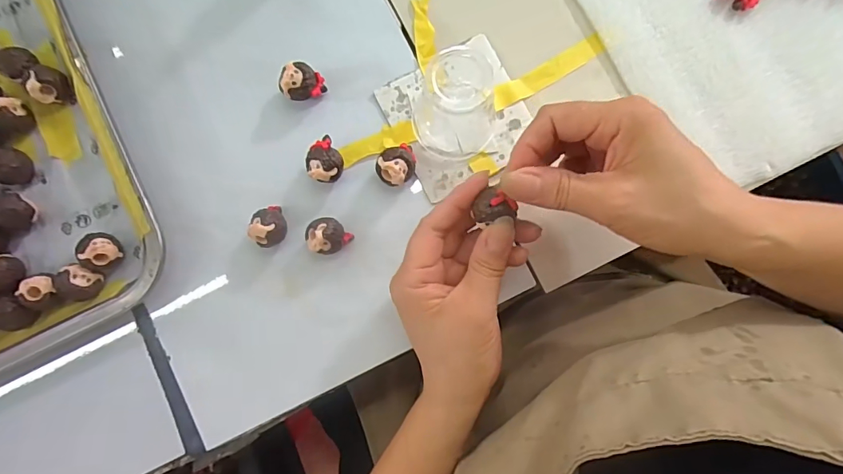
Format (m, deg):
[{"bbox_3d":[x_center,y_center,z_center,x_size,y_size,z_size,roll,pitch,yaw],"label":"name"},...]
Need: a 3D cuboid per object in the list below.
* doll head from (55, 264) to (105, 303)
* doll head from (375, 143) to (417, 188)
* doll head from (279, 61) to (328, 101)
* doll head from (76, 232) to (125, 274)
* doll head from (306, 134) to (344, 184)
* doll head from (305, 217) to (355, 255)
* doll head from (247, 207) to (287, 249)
[{"bbox_3d":[-0.232,0.031,0.307,0.022,0.021,0.025,-8,85,2],"label":"doll head"},{"bbox_3d":[-0.016,-0.047,0.307,0.027,0.022,0.025,0,85,2],"label":"doll head"},{"bbox_3d":[-0.083,-0.107,0.316,0.029,0.022,0.023,-19,85,1],"label":"doll head"},{"bbox_3d":[-0.219,0.009,0.309,0.020,0.023,0.023,-29,85,0],"label":"doll head"},{"bbox_3d":[-0.065,-0.051,0.309,0.023,0.025,0.031,-25,85,0],"label":"doll head"},{"bbox_3d":[-0.063,0.000,0.305,0.024,0.023,0.024,0,85,2],"label":"doll head"},{"bbox_3d":[-0.103,-0.007,0.306,0.023,0.027,0.025,0,85,2],"label":"doll head"}]

